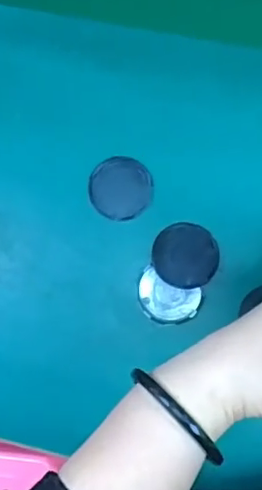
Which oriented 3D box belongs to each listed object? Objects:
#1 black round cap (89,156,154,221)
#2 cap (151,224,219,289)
[{"bbox_3d":[-0.008,-0.045,0.473,0.050,0.009,0.048,-1,83,6],"label":"black round cap"},{"bbox_3d":[0.043,0.008,0.460,0.050,0.004,0.049,-1,83,6],"label":"cap"}]

